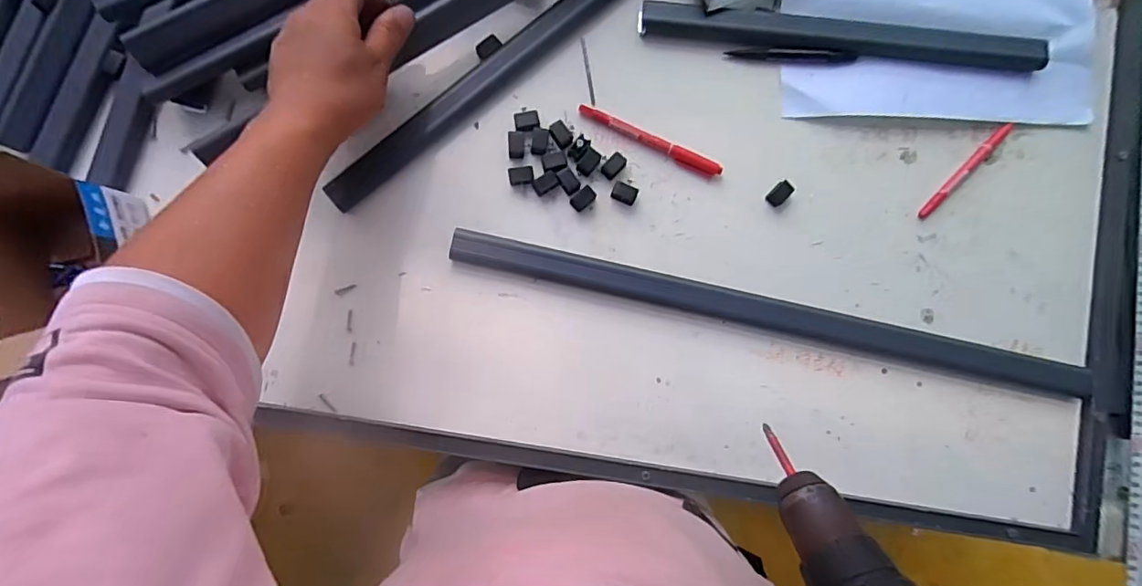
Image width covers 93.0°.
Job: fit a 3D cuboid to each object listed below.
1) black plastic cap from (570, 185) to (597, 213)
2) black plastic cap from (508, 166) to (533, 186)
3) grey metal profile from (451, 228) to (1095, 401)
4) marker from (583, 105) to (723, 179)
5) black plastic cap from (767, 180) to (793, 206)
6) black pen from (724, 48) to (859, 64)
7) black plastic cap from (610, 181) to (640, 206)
[{"bbox_3d":[0.011,-0.085,0.487,0.023,0.004,0.014,-41,89,-3],"label":"black plastic cap"},{"bbox_3d":[-0.044,-0.105,0.480,0.022,0.004,0.016,-11,88,-3],"label":"black plastic cap"},{"bbox_3d":[0.183,0.018,0.488,0.580,0.013,0.034,13,87,-1],"label":"grey metal profile"},{"bbox_3d":[0.073,-0.140,0.493,0.138,0.008,0.015,27,87,-1],"label":"marker"},{"bbox_3d":[0.191,-0.091,0.495,0.025,0.004,0.016,-45,90,-3],"label":"black plastic cap"},{"bbox_3d":[0.208,-0.223,0.506,0.124,0.016,0.013,1,87,-2],"label":"black pen"},{"bbox_3d":[0.048,-0.090,0.491,0.023,0.004,0.017,20,87,-1],"label":"black plastic cap"}]

